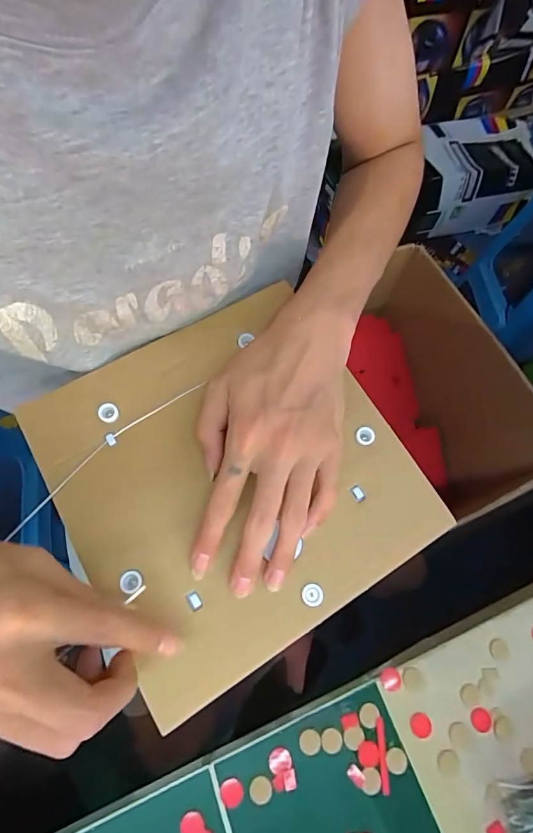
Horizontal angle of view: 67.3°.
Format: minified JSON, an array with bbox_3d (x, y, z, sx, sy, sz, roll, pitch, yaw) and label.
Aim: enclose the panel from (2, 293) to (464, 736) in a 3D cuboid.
[{"bbox_3d":[-0.024,0.034,0.271,0.215,0.011,0.218,-29,75,-14],"label":"panel"}]

